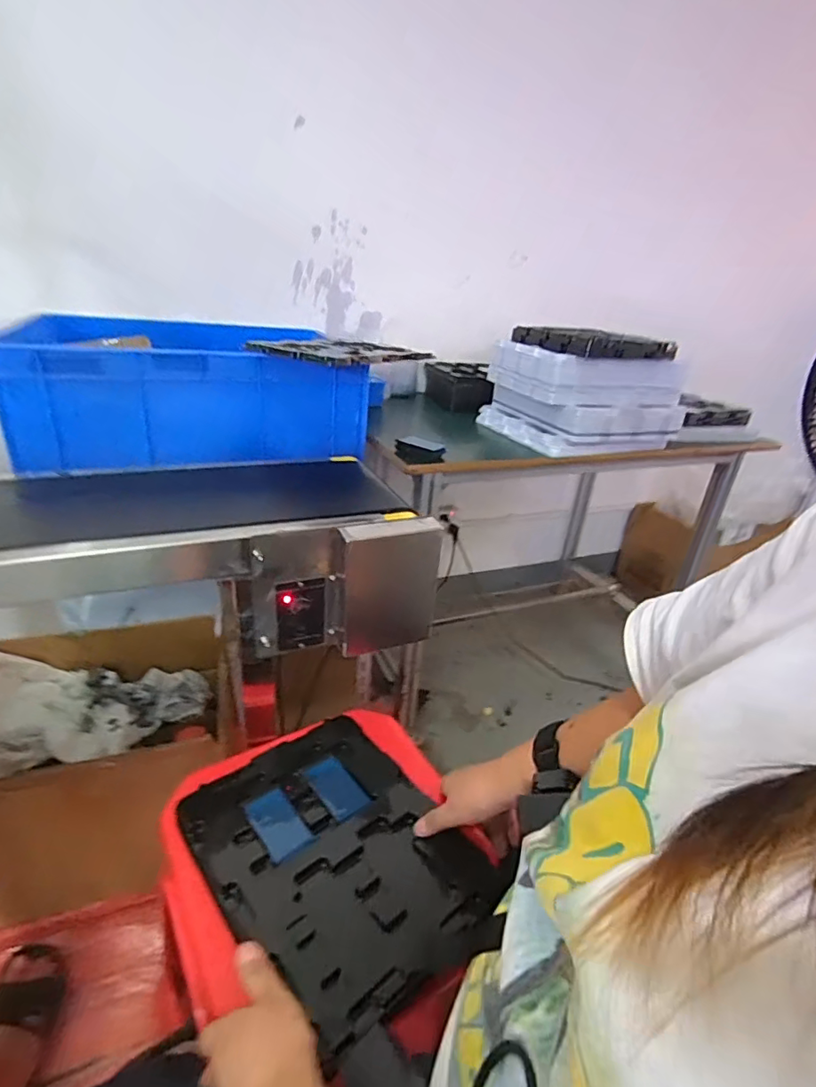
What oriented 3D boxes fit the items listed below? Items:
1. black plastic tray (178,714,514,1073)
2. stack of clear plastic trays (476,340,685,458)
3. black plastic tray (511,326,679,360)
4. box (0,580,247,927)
[{"bbox_3d":[-0.066,0.299,0.529,0.297,0.022,0.218,27,34,37],"label":"black plastic tray"},{"bbox_3d":[0.370,-0.332,1.184,0.317,0.179,0.311,-8,29,-25],"label":"stack of clear plastic trays"},{"bbox_3d":[0.379,-0.429,1.130,0.230,0.031,0.265,-6,29,-21],"label":"black plastic tray"},{"bbox_3d":[-0.517,0.343,0.916,0.403,0.323,0.345,-7,29,-23],"label":"box"}]

